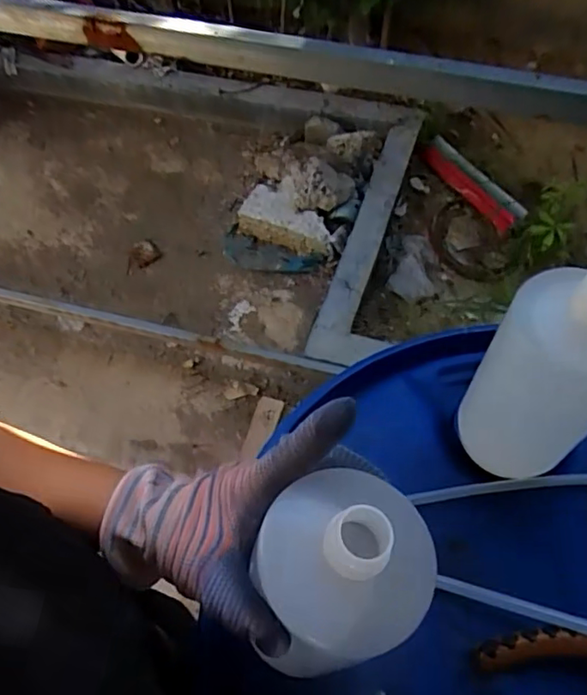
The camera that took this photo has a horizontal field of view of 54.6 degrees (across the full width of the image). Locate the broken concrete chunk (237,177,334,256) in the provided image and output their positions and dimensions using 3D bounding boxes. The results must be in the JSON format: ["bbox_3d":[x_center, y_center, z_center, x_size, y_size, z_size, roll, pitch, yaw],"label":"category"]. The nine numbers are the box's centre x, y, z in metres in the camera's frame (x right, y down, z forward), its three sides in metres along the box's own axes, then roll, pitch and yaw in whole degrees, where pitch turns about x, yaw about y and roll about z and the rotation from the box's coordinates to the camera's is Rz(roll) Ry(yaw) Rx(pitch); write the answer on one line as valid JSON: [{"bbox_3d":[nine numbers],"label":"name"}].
[{"bbox_3d":[-0.003,-0.446,1.926,0.327,0.106,0.219,21,63,13],"label":"broken concrete chunk"}]

